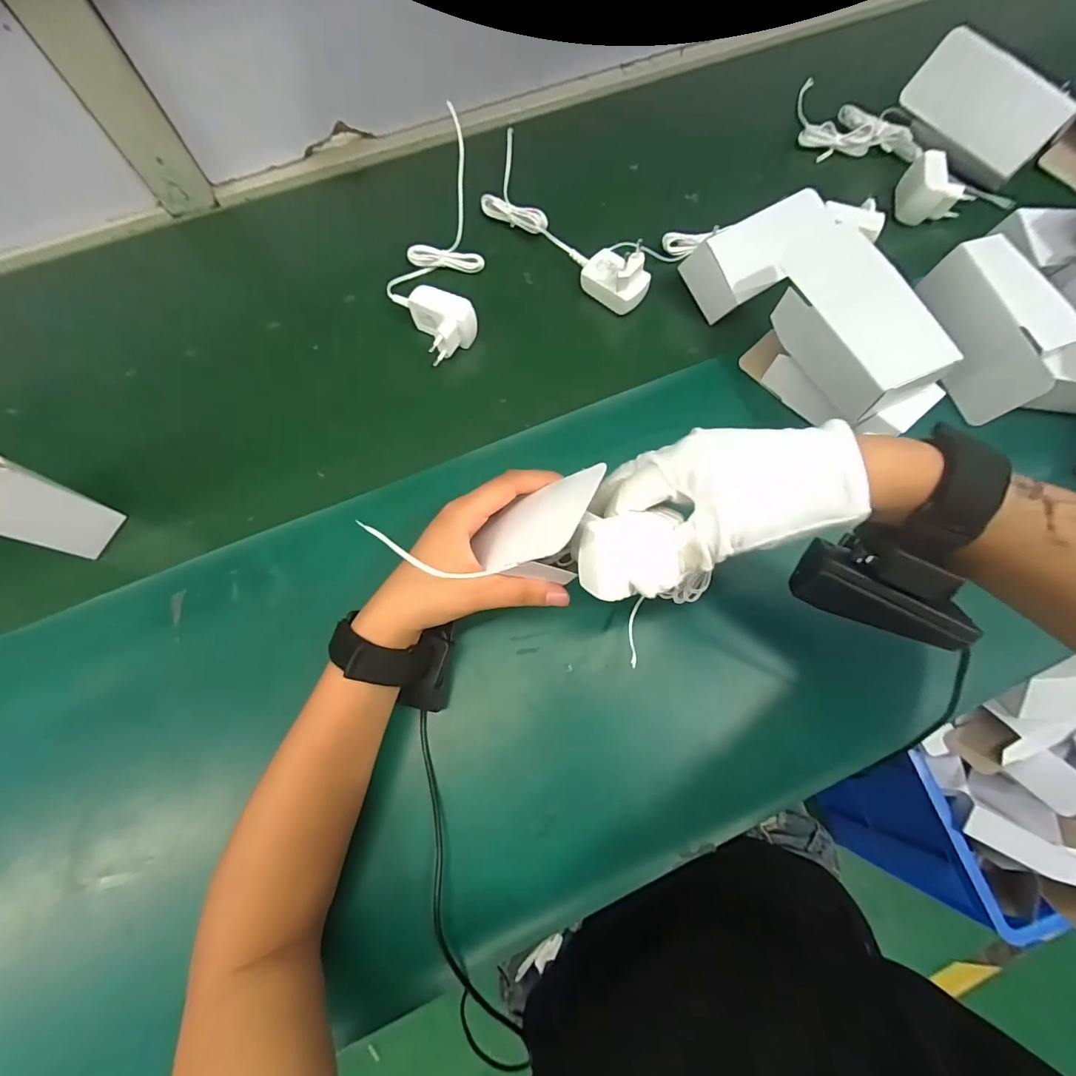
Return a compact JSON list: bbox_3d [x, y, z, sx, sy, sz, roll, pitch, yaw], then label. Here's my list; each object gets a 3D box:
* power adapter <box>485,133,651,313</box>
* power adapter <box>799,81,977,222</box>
[{"bbox_3d":[0.013,-0.320,0.461,0.068,0.058,0.252,-37,75,-8],"label":"power adapter"},{"bbox_3d":[0.365,-0.438,0.501,0.094,0.042,0.240,-33,75,-7],"label":"power adapter"}]

